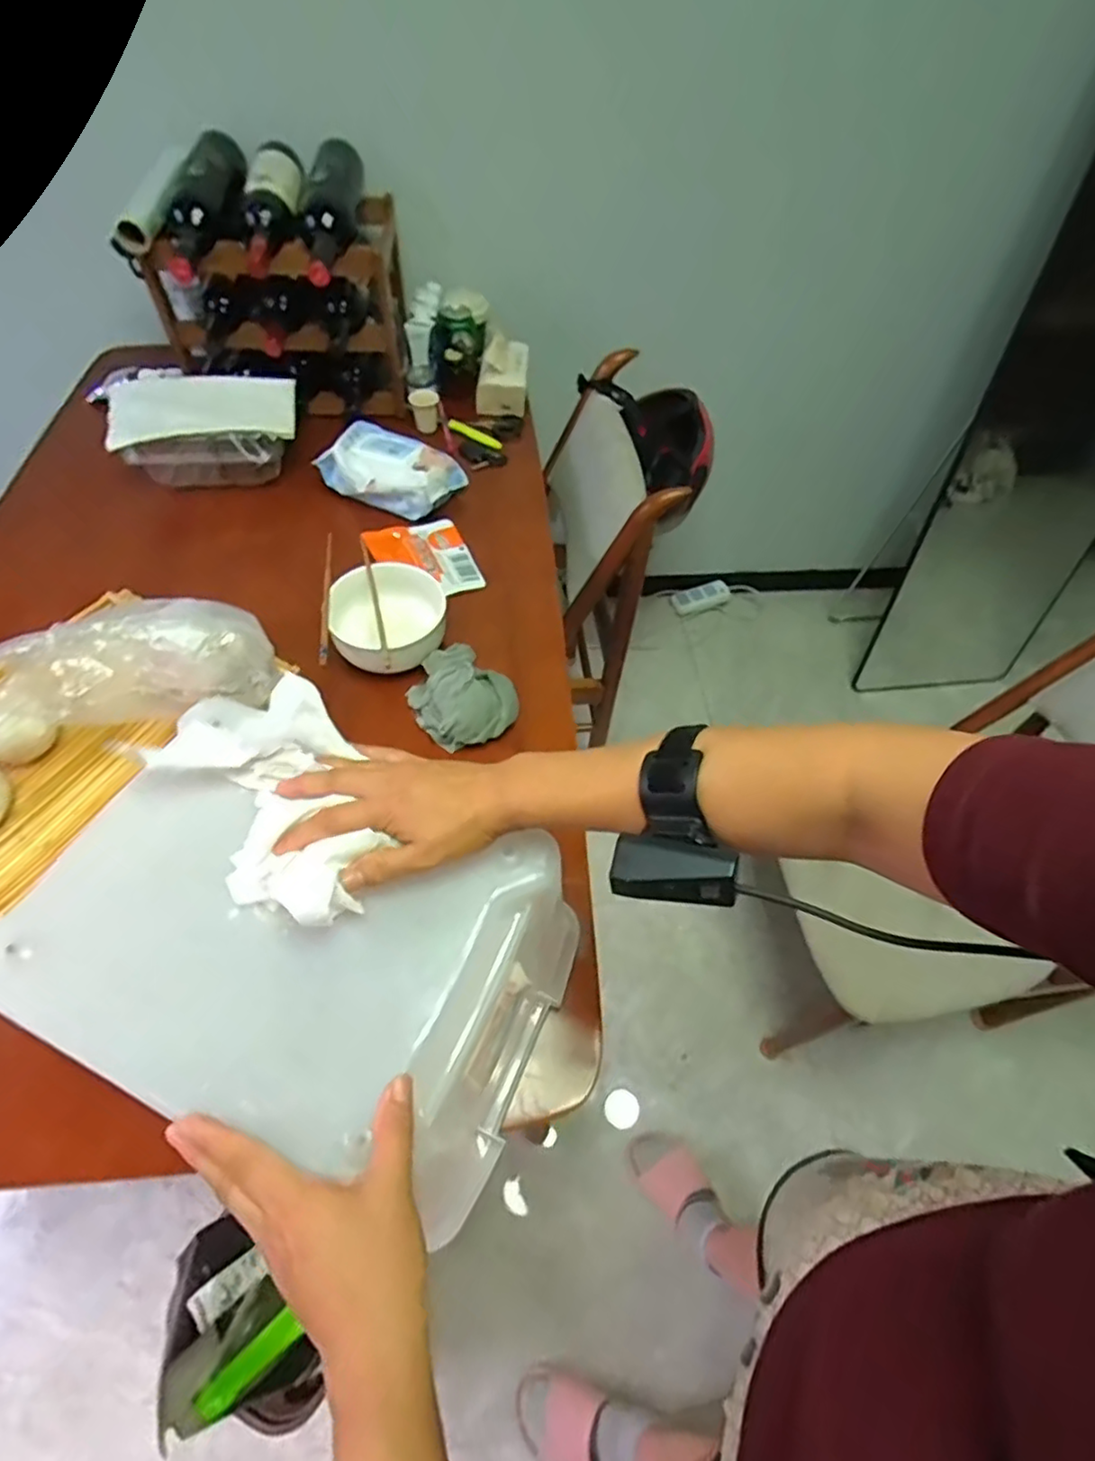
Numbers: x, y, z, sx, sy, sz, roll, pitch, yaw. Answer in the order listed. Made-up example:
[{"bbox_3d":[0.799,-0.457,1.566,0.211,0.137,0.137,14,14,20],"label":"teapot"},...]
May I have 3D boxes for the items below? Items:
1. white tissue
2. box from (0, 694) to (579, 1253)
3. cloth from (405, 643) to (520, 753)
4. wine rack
[{"bbox_3d":[-0.184,0.044,0.463,0.194,0.040,0.133,39,62,21],"label":"white tissue"},{"bbox_3d":[-0.166,0.190,0.526,0.351,0.225,0.252,23,57,12],"label":"box"},{"bbox_3d":[-0.102,-0.046,0.777,0.115,0.060,0.126,-35,64,-24],"label":"cloth"},{"bbox_3d":[-0.436,-0.712,1.047,0.377,0.305,0.281,-9,56,-9],"label":"wine rack"}]

